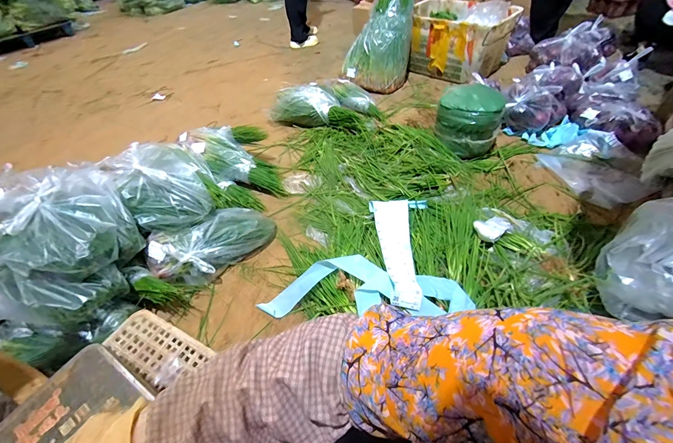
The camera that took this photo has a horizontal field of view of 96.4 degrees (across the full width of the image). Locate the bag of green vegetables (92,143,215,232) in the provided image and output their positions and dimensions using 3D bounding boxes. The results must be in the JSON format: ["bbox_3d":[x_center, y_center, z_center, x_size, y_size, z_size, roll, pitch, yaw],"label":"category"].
[{"bbox_3d":[-0.632,-0.142,1.090,0.276,0.188,0.336,-32,52,-22],"label":"bag of green vegetables"}]

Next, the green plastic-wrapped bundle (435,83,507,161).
[{"bbox_3d":[0.615,-0.466,1.418,0.279,0.265,0.234,14,50,18],"label":"green plastic-wrapped bundle"}]

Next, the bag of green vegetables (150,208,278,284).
[{"bbox_3d":[-0.435,0.088,1.098,0.434,0.141,0.205,-24,50,-16],"label":"bag of green vegetables"}]

